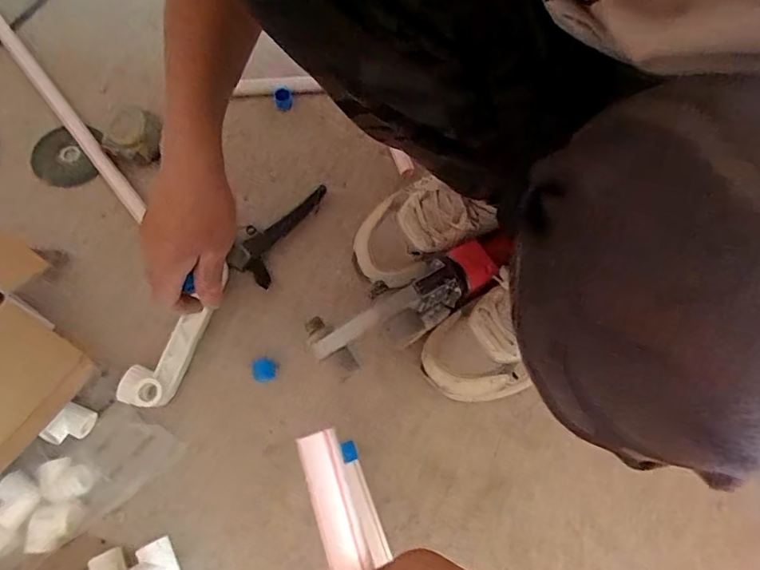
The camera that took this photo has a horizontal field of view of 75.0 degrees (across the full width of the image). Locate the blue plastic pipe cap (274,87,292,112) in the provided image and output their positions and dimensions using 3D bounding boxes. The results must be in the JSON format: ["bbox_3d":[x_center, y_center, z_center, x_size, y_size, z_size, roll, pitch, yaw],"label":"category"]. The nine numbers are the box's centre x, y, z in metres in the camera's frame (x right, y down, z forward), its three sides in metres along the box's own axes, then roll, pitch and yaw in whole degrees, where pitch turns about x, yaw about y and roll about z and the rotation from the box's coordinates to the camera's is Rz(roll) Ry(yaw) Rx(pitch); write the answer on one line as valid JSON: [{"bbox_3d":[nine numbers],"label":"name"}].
[{"bbox_3d":[-0.134,-0.259,0.691,0.023,0.029,0.019,-14,70,-7],"label":"blue plastic pipe cap"}]

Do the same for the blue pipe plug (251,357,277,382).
[{"bbox_3d":[-0.134,0.097,0.571,0.028,0.017,0.027,1,69,-2],"label":"blue pipe plug"}]

